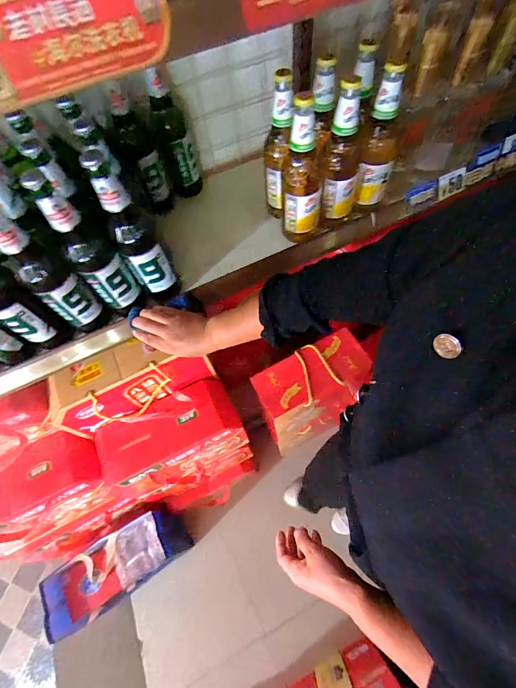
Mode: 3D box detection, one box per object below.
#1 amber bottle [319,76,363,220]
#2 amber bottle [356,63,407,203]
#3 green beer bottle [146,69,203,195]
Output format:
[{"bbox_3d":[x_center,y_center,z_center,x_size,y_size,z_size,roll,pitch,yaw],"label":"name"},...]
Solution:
[{"bbox_3d":[0.145,-0.305,0.533,0.060,0.200,0.060,17,66,13],"label":"amber bottle"},{"bbox_3d":[0.213,-0.345,0.538,0.059,0.211,0.071,18,62,10],"label":"amber bottle"},{"bbox_3d":[-0.163,-0.407,0.631,0.072,0.201,0.069,-11,63,0],"label":"green beer bottle"}]

